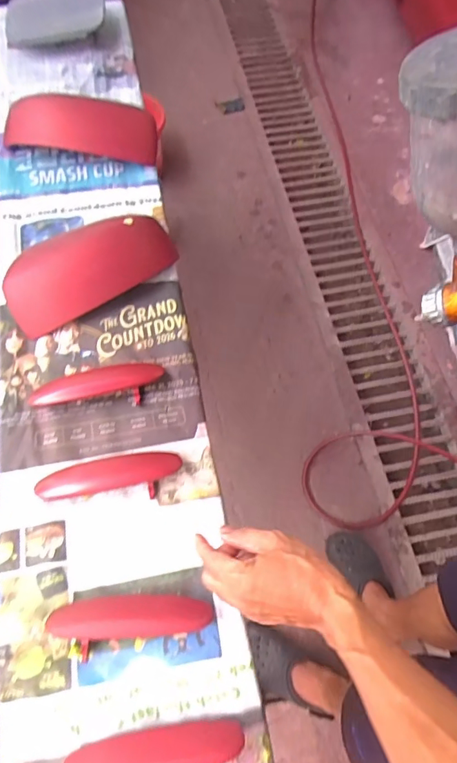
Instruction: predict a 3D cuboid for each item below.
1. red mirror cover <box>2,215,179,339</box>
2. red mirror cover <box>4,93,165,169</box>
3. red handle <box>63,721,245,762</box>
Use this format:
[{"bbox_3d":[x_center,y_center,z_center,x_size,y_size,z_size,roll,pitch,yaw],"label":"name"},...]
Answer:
[{"bbox_3d":[-0.191,-0.161,0.657,0.238,0.057,0.102,-27,70,-18],"label":"red mirror cover"},{"bbox_3d":[-0.237,-0.434,0.785,0.257,0.058,0.096,10,64,-2],"label":"red mirror cover"},{"bbox_3d":[-0.068,0.346,0.435,0.164,0.033,0.045,-9,66,-11],"label":"red handle"}]

